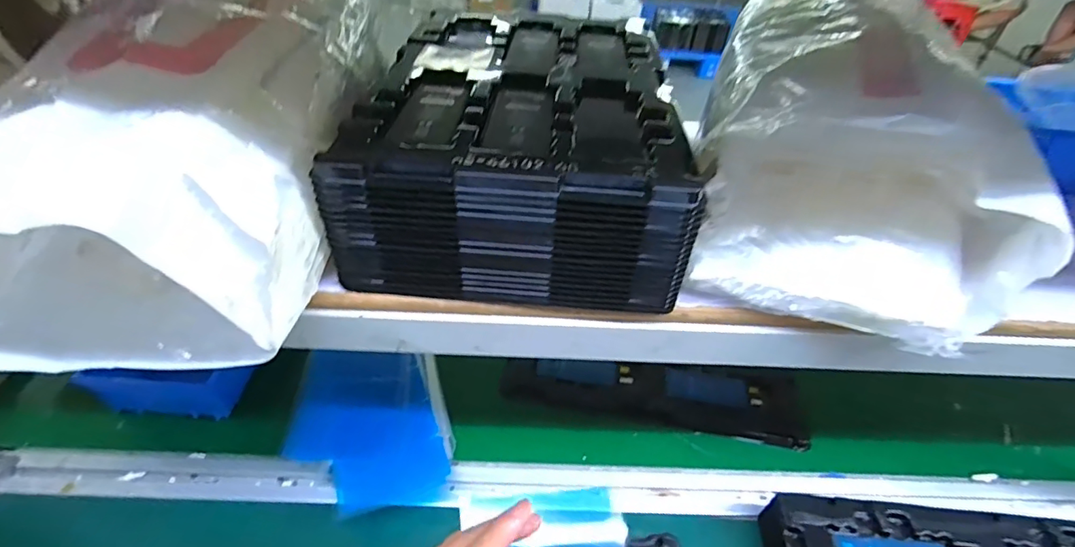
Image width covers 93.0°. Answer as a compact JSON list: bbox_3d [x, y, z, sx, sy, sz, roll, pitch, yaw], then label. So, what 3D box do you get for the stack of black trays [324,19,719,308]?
[{"bbox_3d":[-0.011,-0.115,0.431,0.231,0.099,0.292,4,42,1],"label":"stack of black trays"}]

